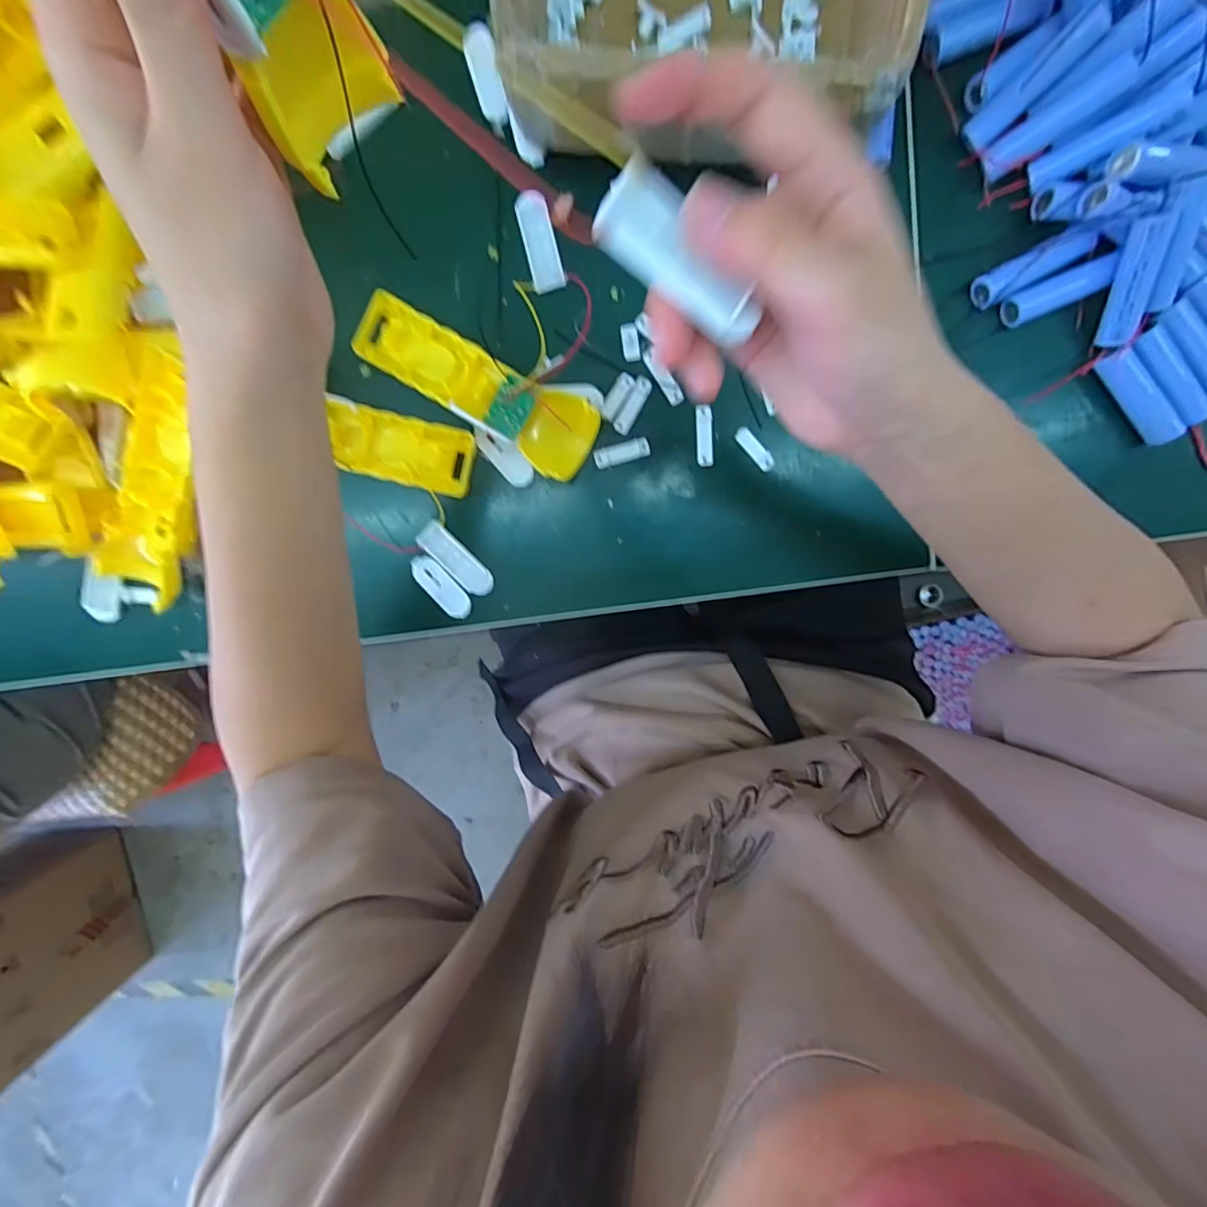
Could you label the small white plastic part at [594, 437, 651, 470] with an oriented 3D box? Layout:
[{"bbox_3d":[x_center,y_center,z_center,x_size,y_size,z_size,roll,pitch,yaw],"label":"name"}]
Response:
[{"bbox_3d":[0.013,-0.102,0.350,0.037,0.005,0.013,-14,97,5],"label":"small white plastic part"}]

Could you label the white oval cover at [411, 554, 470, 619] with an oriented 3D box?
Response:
[{"bbox_3d":[-0.116,-0.012,0.371,0.020,0.004,0.053,-43,94,8],"label":"white oval cover"}]

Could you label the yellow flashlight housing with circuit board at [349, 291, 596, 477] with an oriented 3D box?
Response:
[{"bbox_3d":[-0.081,-0.144,0.338,0.164,0.027,0.051,31,98,-1],"label":"yellow flashlight housing with circuit board"}]

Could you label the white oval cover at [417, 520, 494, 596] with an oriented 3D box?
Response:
[{"bbox_3d":[-0.103,-0.031,0.365,0.061,0.006,0.022,44,98,-3],"label":"white oval cover"}]

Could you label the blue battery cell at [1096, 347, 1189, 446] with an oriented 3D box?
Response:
[{"bbox_3d":[0.333,-0.129,0.322,0.015,0.022,0.066,-40,94,7],"label":"blue battery cell"}]

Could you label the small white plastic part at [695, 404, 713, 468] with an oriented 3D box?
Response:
[{"bbox_3d":[0.068,-0.112,0.346,0.011,0.004,0.039,-3,98,4],"label":"small white plastic part"}]

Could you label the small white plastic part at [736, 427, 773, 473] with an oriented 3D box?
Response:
[{"bbox_3d":[0.101,-0.103,0.345,0.010,0.005,0.033,-44,93,8],"label":"small white plastic part"}]

